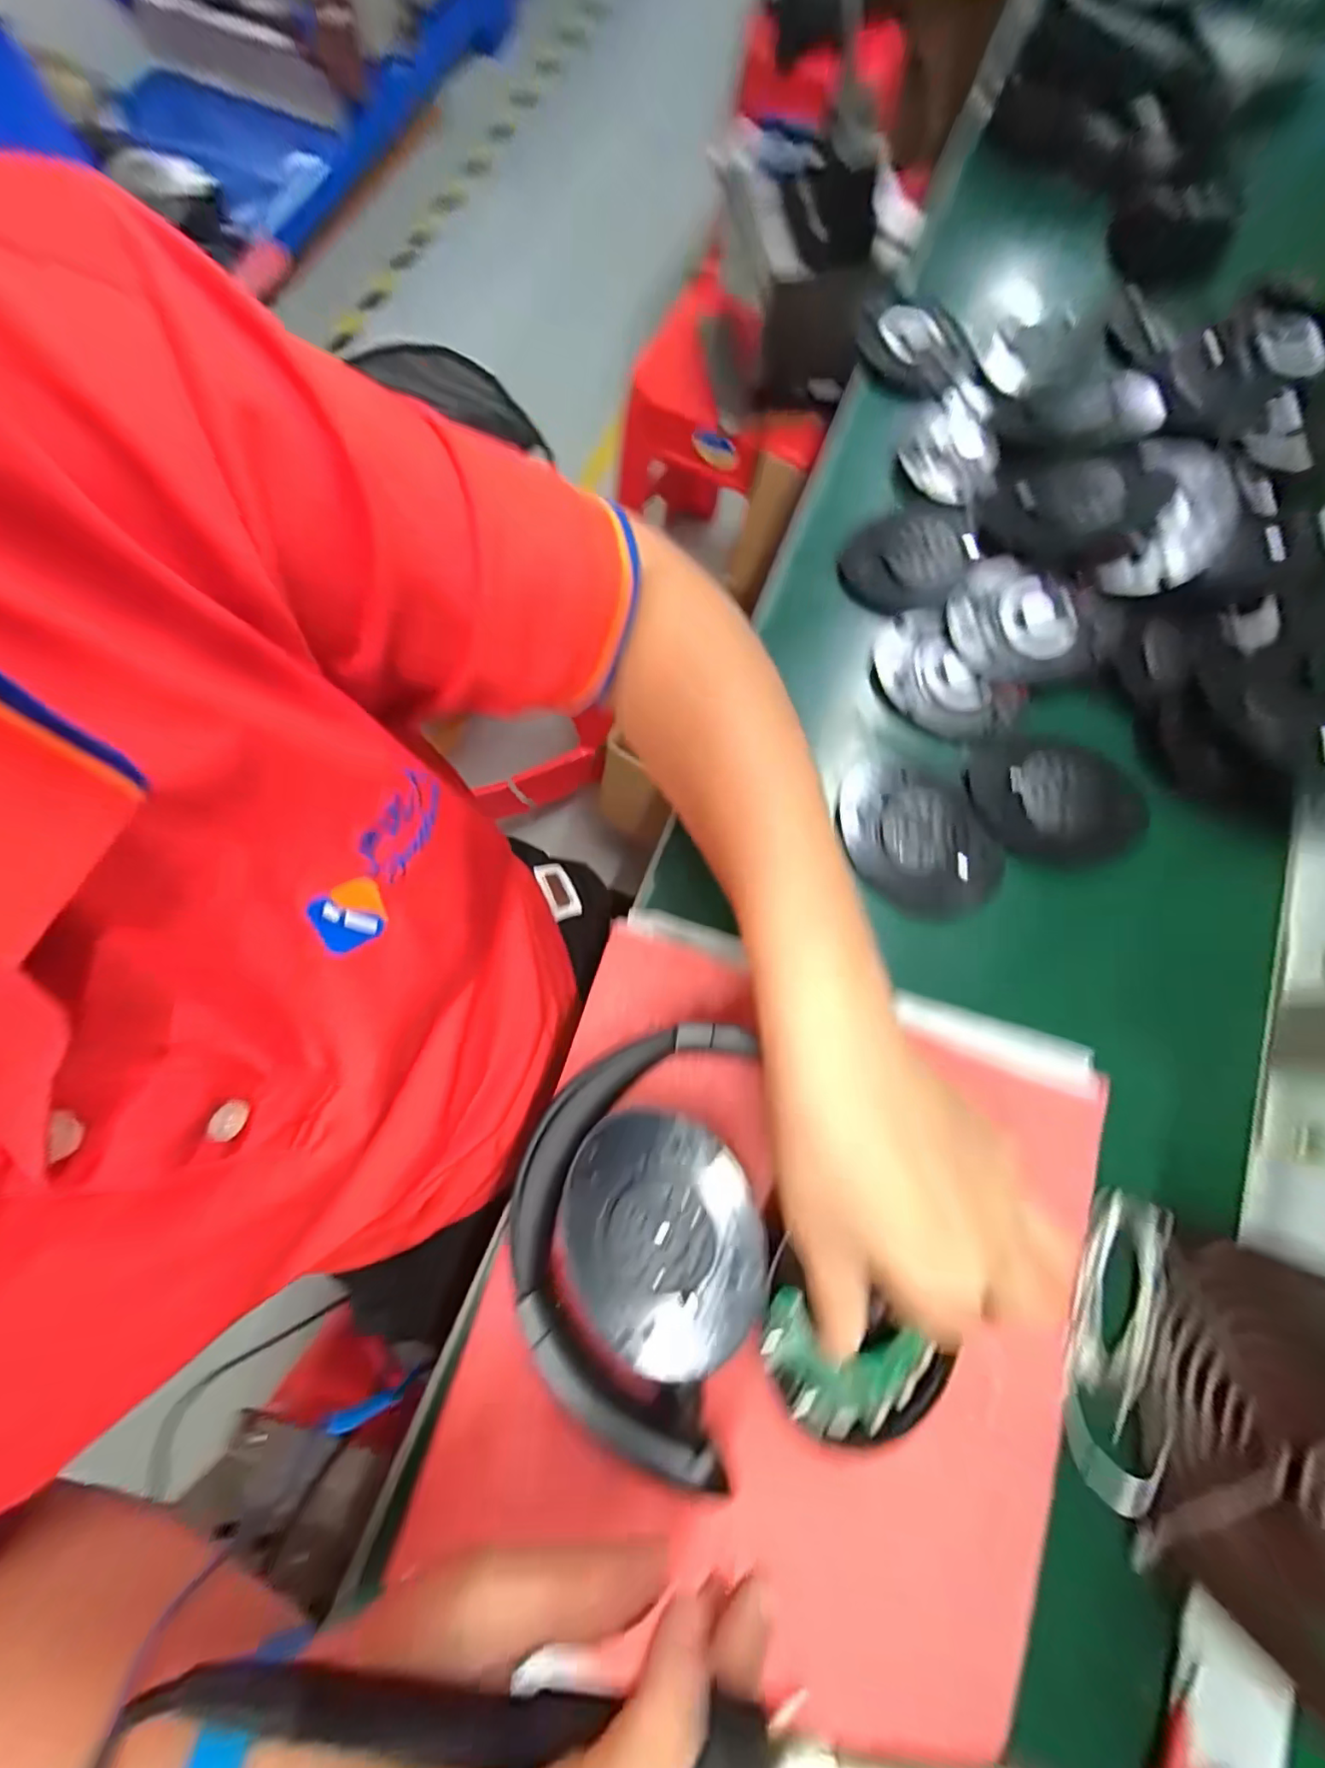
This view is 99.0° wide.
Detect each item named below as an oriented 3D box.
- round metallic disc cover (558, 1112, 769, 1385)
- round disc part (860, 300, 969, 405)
[{"bbox_3d":[0.000,0.136,0.216,0.074,0.008,0.087,-9,75,-2],"label":"round metallic disc cover"},{"bbox_3d":[0.162,-0.350,0.369,0.070,0.016,0.073,8,76,1],"label":"round disc part"}]

